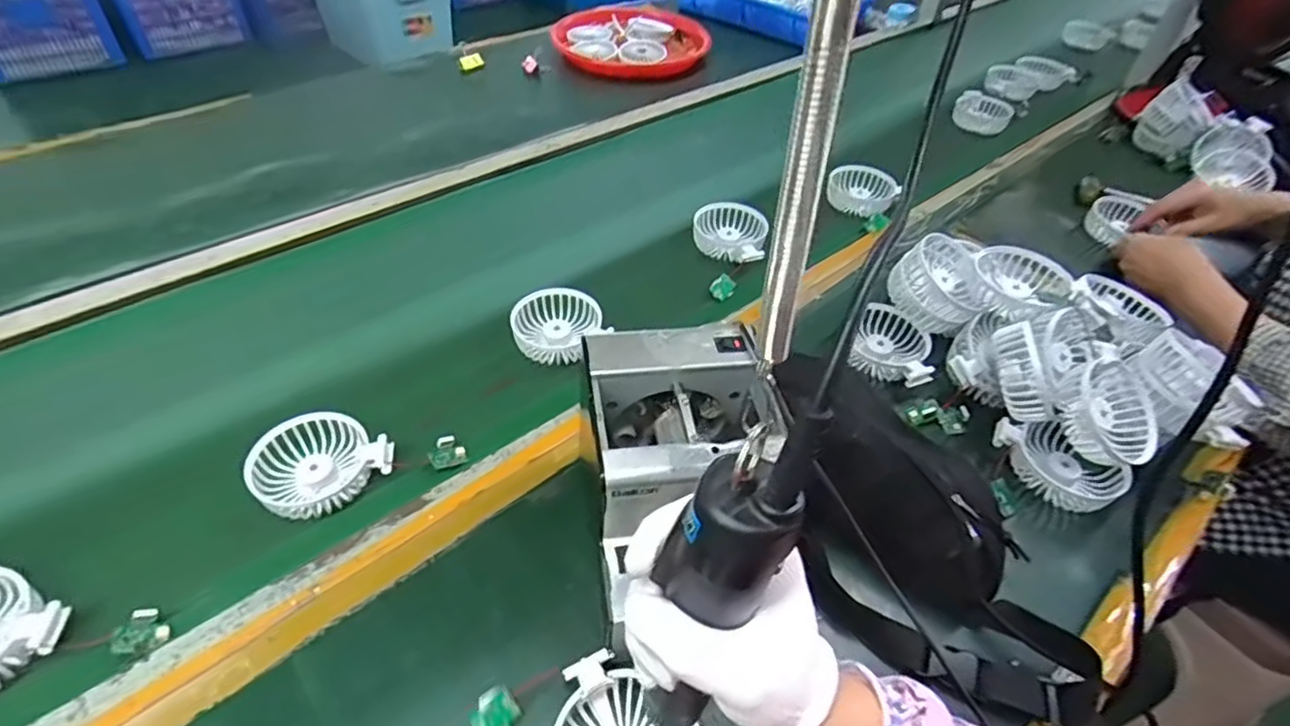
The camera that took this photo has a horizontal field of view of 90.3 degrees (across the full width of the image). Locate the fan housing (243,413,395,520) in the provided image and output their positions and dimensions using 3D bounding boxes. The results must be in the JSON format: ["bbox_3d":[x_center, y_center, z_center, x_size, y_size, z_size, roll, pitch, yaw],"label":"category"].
[{"bbox_3d":[-0.266,0.078,0.524,0.099,0.032,0.081,-27,54,-28],"label":"fan housing"}]

